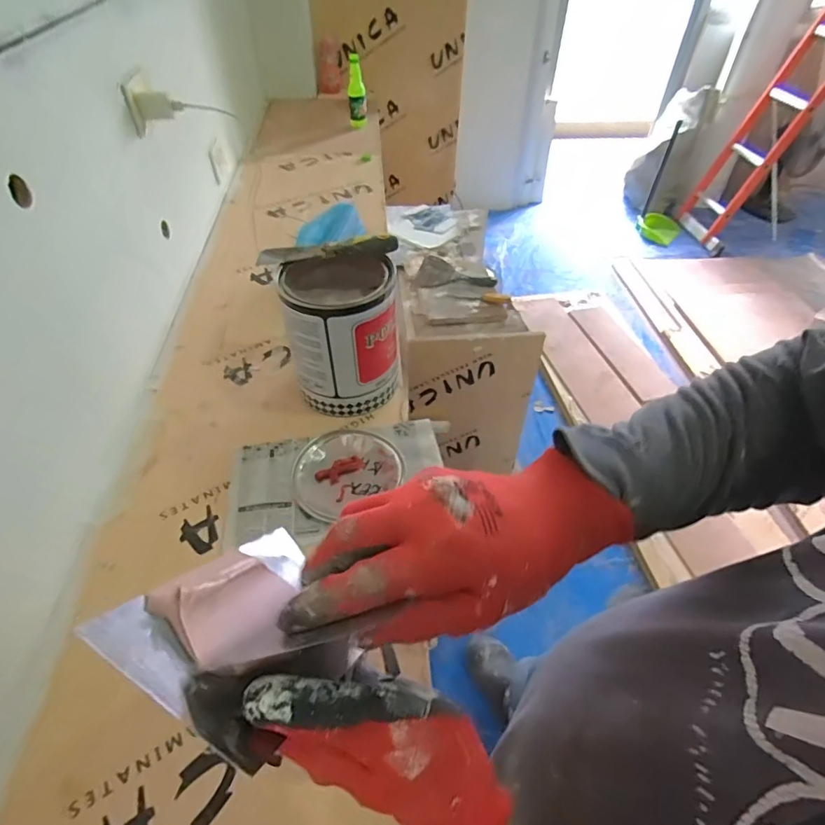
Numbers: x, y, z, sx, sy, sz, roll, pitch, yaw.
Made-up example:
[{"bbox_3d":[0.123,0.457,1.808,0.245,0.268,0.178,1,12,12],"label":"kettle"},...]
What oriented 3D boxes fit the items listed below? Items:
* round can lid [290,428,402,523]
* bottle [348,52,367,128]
[{"bbox_3d":[-0.093,0.078,0.676,0.147,0.010,0.137,0,47,0],"label":"round can lid"},{"bbox_3d":[-0.184,-1.055,1.598,0.060,0.192,0.058,-3,47,-3],"label":"bottle"}]

